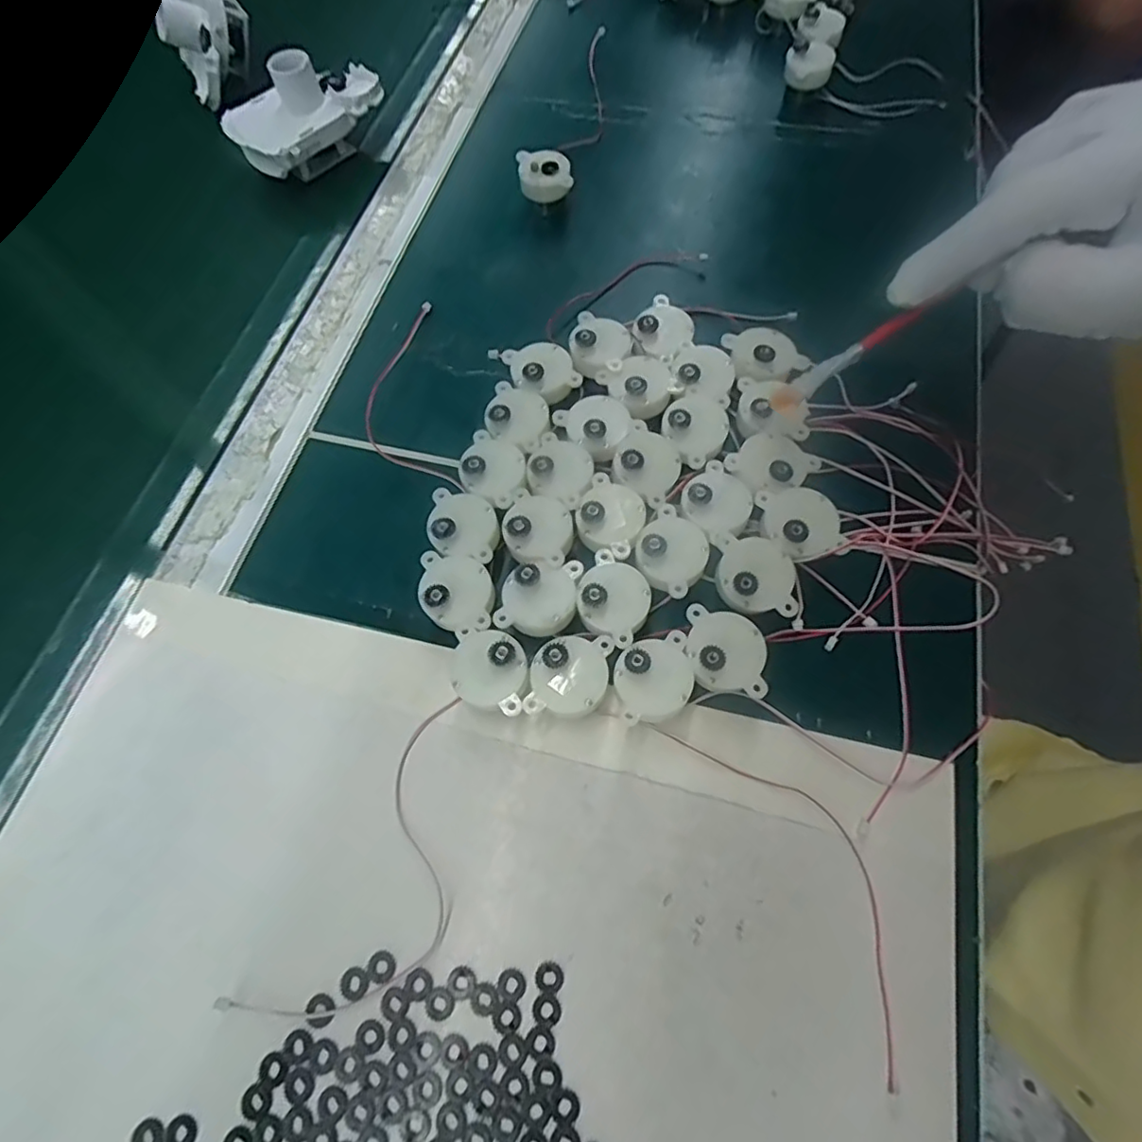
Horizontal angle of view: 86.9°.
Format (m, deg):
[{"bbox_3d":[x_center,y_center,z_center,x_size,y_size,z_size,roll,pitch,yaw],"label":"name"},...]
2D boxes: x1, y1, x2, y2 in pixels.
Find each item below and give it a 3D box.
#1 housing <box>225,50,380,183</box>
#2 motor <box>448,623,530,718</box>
[{"bbox_3d":[-0.183,-0.316,0.414,0.101,0.056,0.063,-38,70,-12],"label":"housing"},{"bbox_3d":[-0.034,0.044,0.260,0.033,0.031,0.033,9,68,7],"label":"motor"}]

